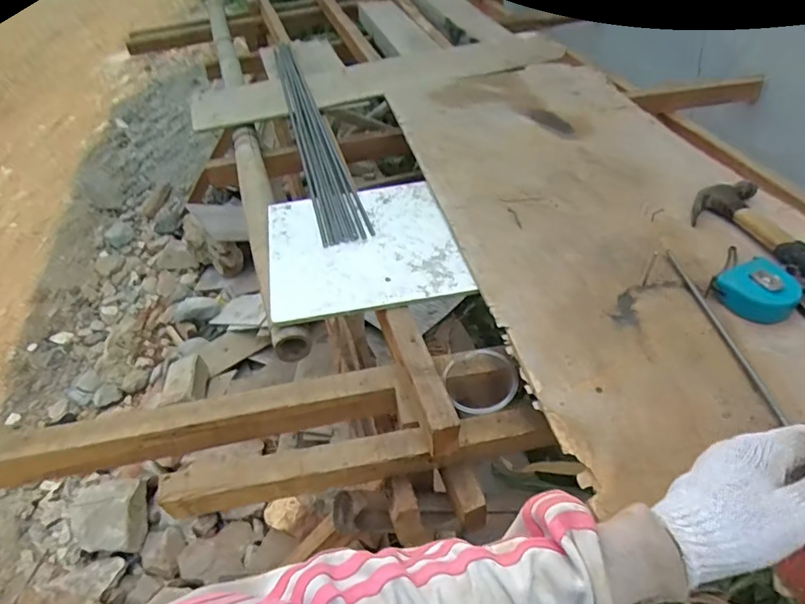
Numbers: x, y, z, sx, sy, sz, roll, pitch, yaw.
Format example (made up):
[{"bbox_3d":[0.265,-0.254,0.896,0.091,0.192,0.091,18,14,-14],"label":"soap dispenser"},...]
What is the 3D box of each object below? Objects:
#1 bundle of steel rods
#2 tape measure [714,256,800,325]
[{"bbox_3d":[-0.210,-0.401,1.114,0.078,0.016,0.939,-14,44,-9],"label":"bundle of steel rods"},{"bbox_3d":[0.434,-0.017,0.623,0.081,0.039,0.078,-21,46,-17],"label":"tape measure"}]

